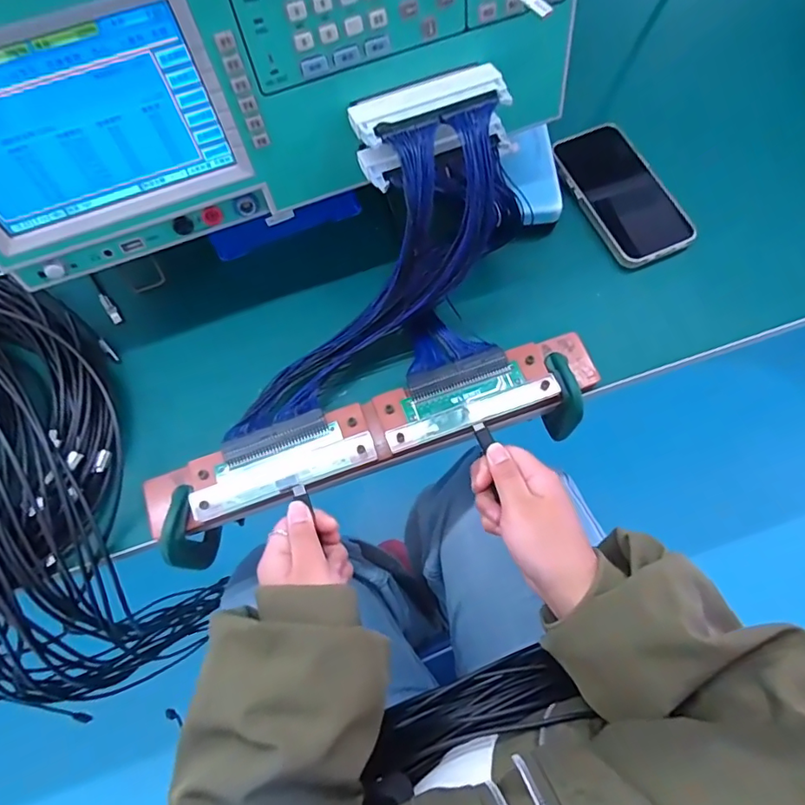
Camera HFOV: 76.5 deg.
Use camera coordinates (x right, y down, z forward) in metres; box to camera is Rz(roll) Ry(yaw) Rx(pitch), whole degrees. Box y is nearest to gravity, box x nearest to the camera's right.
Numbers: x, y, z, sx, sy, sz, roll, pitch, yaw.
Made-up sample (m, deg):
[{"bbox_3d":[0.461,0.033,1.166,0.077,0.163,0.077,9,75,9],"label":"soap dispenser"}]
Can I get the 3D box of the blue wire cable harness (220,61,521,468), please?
[{"bbox_3d":[0.001,-0.076,0.383,0.152,0.104,0.309,37,108,13],"label":"blue wire cable harness"}]

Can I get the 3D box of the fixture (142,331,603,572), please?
[{"bbox_3d":[-0.015,0.035,0.420,0.356,0.067,0.075,-19,72,-5],"label":"fixture"}]

